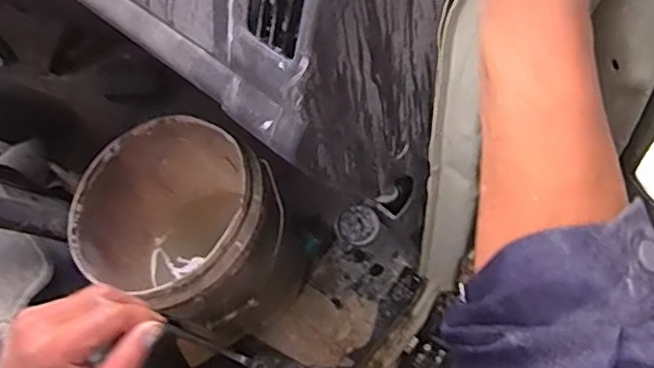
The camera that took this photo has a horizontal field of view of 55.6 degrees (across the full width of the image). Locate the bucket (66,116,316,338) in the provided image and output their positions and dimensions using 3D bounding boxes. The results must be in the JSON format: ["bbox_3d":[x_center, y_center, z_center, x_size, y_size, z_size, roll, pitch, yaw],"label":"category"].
[{"bbox_3d":[-0.206,0.071,0.893,0.249,0.275,0.276,-38,68,-17],"label":"bucket"}]

